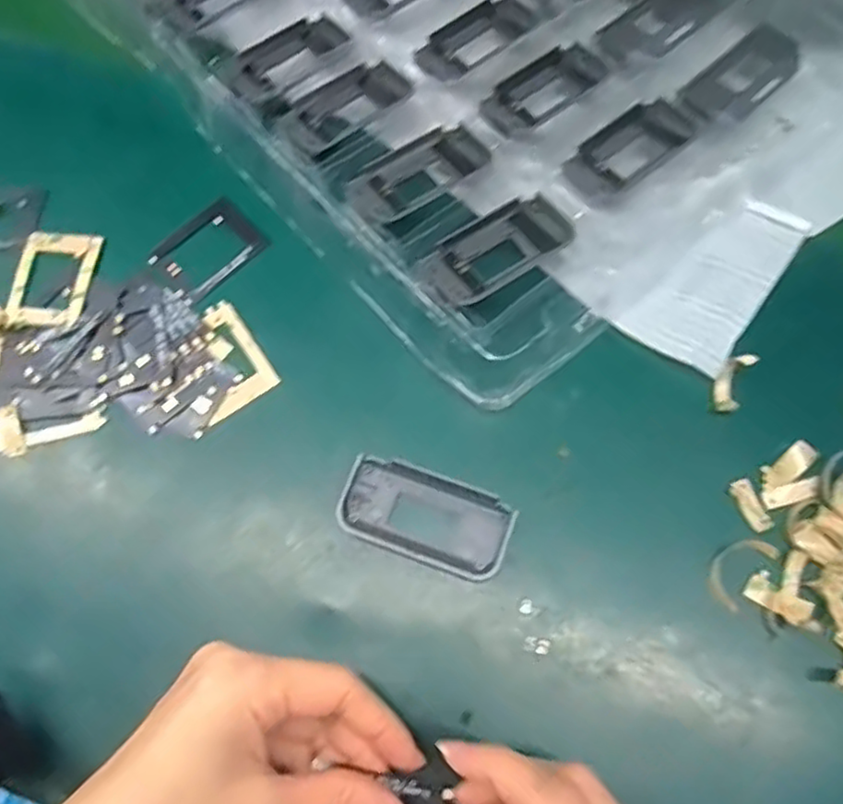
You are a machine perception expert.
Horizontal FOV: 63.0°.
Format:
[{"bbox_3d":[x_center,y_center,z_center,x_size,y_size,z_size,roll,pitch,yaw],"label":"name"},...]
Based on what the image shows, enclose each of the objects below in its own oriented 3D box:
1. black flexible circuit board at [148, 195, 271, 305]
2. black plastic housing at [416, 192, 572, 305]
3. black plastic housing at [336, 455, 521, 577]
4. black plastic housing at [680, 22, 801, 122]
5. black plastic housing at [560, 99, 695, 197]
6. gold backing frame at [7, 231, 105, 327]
[{"bbox_3d":[-0.113,-0.079,0.360,0.055,0.004,0.041,-39,73,-13],"label":"black flexible circuit board"},{"bbox_3d":[0.037,-0.074,0.332,0.073,0.009,0.036,-34,72,-12],"label":"black plastic housing"},{"bbox_3d":[0.002,0.052,0.309,0.076,0.010,0.037,19,70,8],"label":"black plastic housing"},{"bbox_3d":[0.179,-0.179,0.380,0.082,0.015,0.036,-40,74,-14],"label":"black plastic housing"},{"bbox_3d":[0.110,-0.134,0.363,0.074,0.007,0.036,-37,73,-13],"label":"black plastic housing"},{"bbox_3d":[-0.191,-0.064,0.356,0.039,0.004,0.054,7,69,3],"label":"gold backing frame"}]

